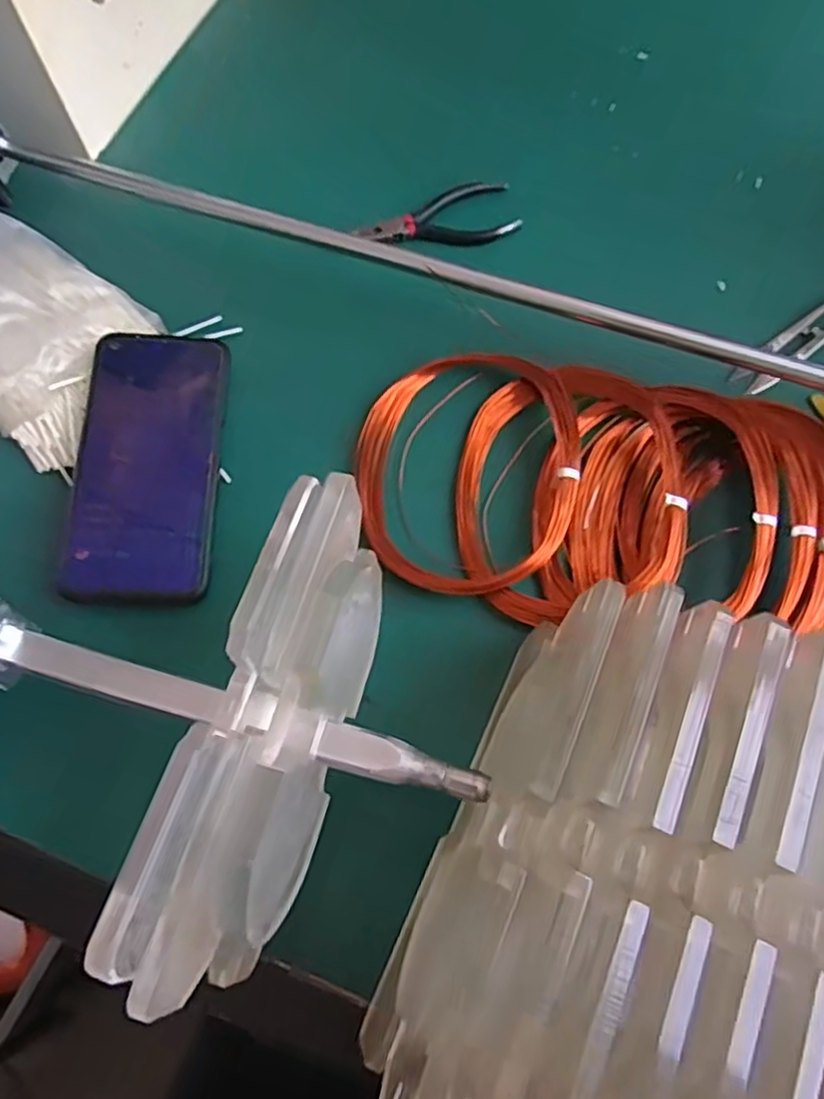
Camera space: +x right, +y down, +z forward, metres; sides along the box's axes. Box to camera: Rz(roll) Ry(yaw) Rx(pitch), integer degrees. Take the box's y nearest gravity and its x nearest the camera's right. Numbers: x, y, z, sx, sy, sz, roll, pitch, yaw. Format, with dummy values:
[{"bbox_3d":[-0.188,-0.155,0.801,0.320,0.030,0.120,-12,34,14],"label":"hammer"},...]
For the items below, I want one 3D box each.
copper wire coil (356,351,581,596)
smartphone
[{"bbox_3d":[0.031,-0.049,0.390,0.123,0.019,0.149,11,68,5],"label":"copper wire coil"},{"bbox_3d":[-0.147,-0.051,0.389,0.075,0.016,0.164,-2,67,0],"label":"smartphone"}]

